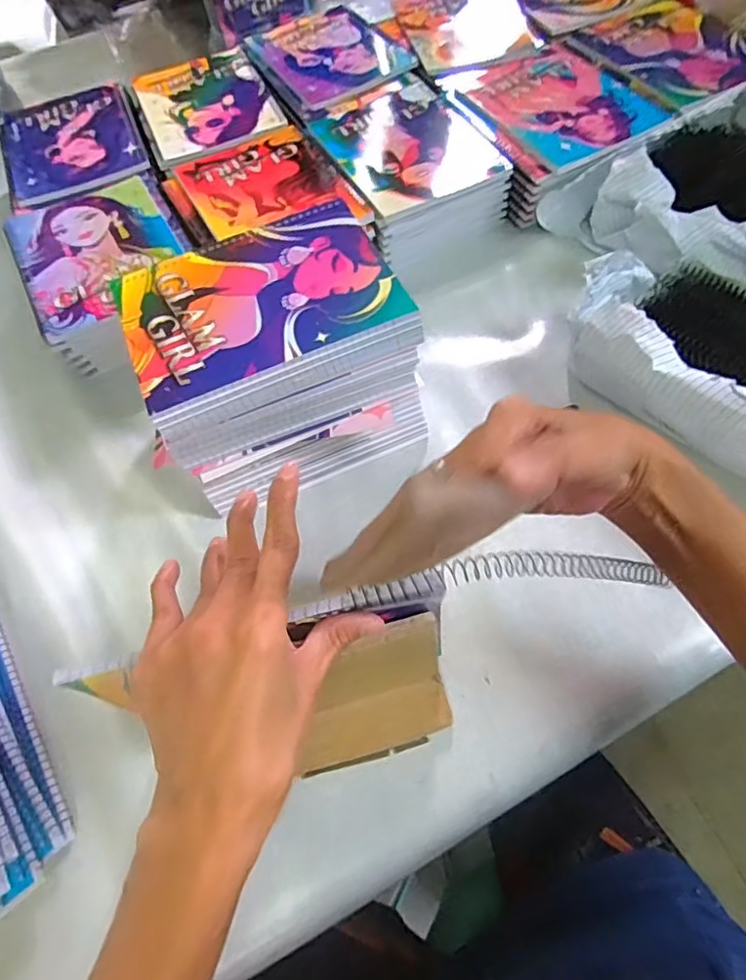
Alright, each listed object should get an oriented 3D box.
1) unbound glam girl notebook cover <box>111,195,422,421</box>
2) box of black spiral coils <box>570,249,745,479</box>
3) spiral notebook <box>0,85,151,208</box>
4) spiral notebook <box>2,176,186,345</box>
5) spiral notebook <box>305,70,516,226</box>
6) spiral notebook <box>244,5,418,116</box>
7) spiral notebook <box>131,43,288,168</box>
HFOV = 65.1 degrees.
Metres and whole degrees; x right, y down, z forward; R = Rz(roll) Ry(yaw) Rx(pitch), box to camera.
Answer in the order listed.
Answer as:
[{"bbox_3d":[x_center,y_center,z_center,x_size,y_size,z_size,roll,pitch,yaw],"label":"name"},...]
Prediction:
[{"bbox_3d":[-0.085,-0.142,0.429,0.194,0.007,0.140,-22,61,-9],"label":"unbound glam girl notebook cover"},{"bbox_3d":[0.316,-0.122,0.480,0.241,0.098,0.266,-34,63,-15],"label":"box of black spiral coils"},{"bbox_3d":[-0.353,-0.407,0.685,0.149,0.011,0.201,-21,60,-8],"label":"spiral notebook"},{"bbox_3d":[-0.275,-0.242,0.582,0.150,0.009,0.200,-28,62,-12],"label":"spiral notebook"},{"bbox_3d":[0.031,-0.385,0.633,0.159,0.007,0.217,-24,61,-10],"label":"spiral notebook"},{"bbox_3d":[-0.060,-0.555,0.740,0.162,0.007,0.214,-26,61,-11],"label":"spiral notebook"},{"bbox_3d":[-0.203,-0.469,0.705,0.151,0.011,0.212,-21,60,-8],"label":"spiral notebook"}]

